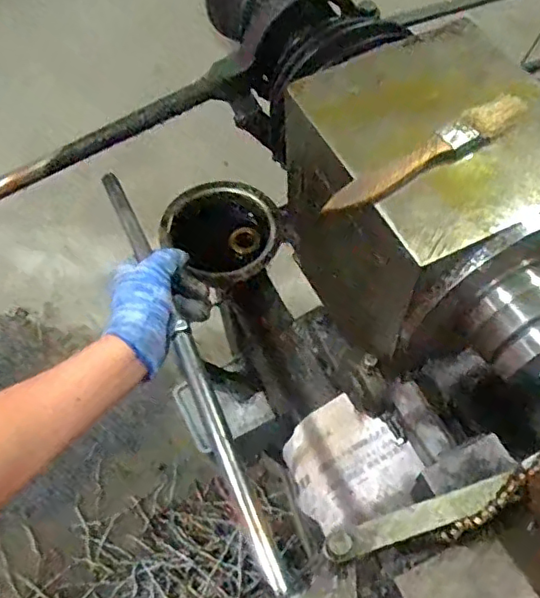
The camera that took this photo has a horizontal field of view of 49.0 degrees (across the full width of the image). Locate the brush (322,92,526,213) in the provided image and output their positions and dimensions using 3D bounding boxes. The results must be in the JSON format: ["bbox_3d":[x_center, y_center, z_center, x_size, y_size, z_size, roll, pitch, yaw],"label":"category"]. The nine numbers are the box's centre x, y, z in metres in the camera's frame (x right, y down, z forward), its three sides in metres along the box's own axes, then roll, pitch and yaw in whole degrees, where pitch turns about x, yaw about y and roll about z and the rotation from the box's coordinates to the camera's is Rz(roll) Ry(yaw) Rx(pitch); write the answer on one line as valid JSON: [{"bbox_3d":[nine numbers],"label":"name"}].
[{"bbox_3d":[0.097,-0.091,0.368,0.145,0.013,0.023,-27,63,-13],"label":"brush"}]

